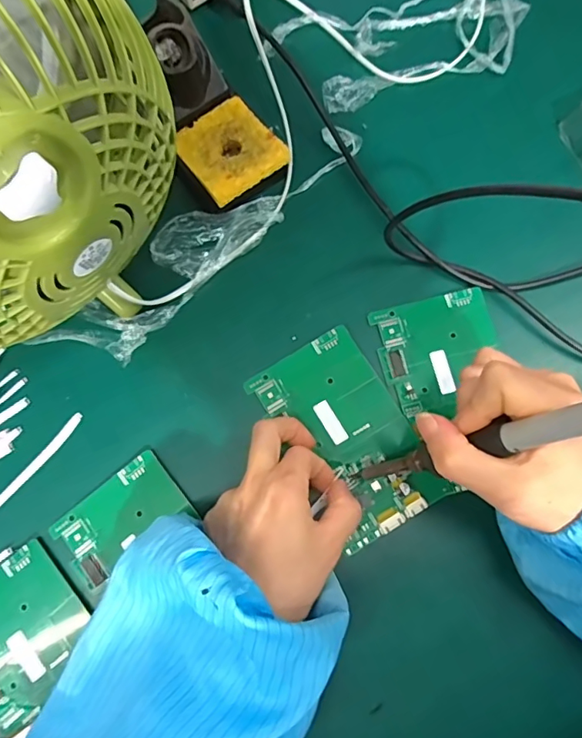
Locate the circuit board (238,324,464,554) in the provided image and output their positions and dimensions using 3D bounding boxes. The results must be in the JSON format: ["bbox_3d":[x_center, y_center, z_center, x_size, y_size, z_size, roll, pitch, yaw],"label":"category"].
[{"bbox_3d":[0.039,0.042,0.338,0.076,0.011,0.132,-33,77,-7],"label":"circuit board"}]

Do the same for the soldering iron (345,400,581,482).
[{"bbox_3d":[0.096,0.036,0.246,0.018,0.214,0.013,-8,75,-35],"label":"soldering iron"}]

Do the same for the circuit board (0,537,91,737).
[{"bbox_3d":[-0.166,0.162,0.312,0.079,0.004,0.079,-42,81,-9],"label":"circuit board"}]

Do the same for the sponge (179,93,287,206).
[{"bbox_3d":[-0.043,-0.156,0.360,0.062,0.007,0.069,-36,73,-6],"label":"sponge"}]

